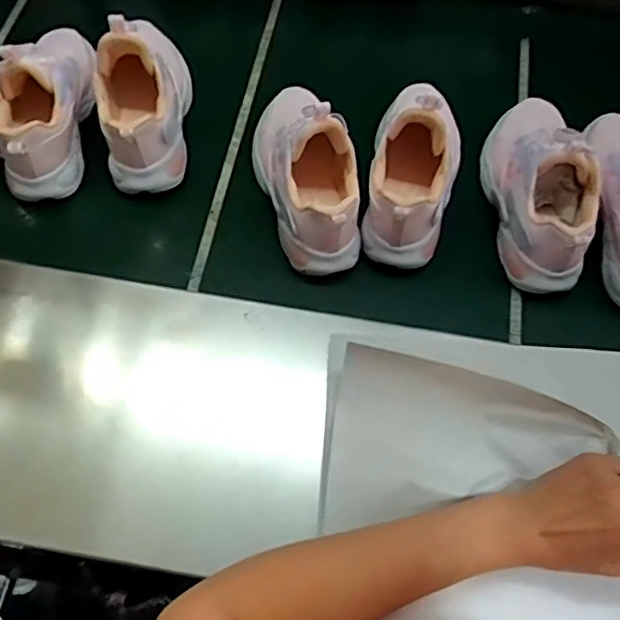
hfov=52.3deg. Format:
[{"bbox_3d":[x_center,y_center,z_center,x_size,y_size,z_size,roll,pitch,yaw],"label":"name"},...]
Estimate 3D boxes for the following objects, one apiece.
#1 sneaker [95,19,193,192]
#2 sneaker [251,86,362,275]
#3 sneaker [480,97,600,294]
[{"bbox_3d":[-0.171,-0.236,0.649,0.084,0.110,0.200,-5,65,-4],"label":"sneaker"},{"bbox_3d":[0.000,-0.143,0.605,0.086,0.109,0.192,-15,66,-9],"label":"sneaker"},{"bbox_3d":[0.229,-0.134,0.615,0.084,0.102,0.216,-3,65,-3],"label":"sneaker"}]

